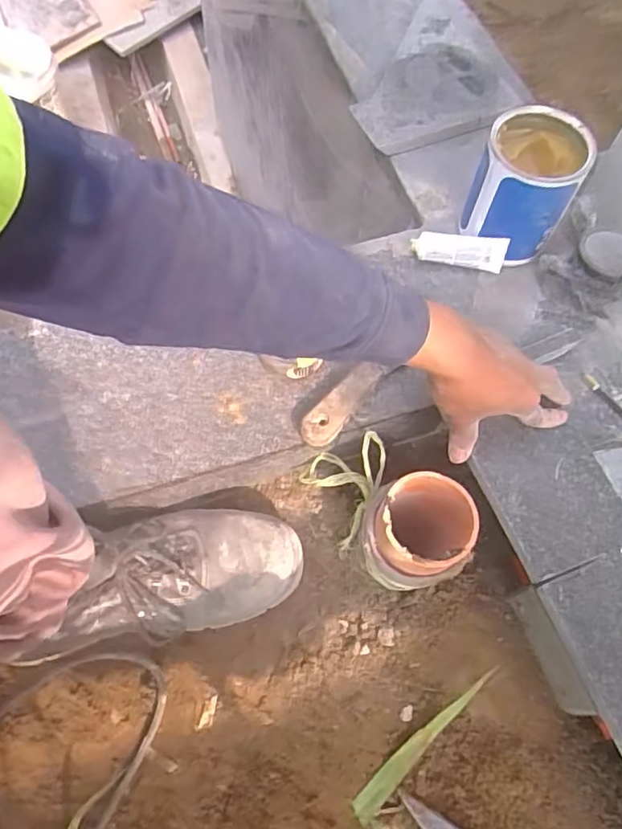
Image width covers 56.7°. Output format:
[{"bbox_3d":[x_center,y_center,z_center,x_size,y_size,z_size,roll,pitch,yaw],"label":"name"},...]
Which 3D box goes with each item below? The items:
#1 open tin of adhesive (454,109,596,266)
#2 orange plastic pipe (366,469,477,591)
[{"bbox_3d":[0.219,-0.232,0.605,0.094,0.119,0.098,1,65,-1],"label":"open tin of adhesive"},{"bbox_3d":[0.094,0.112,0.536,0.089,0.109,0.086,1,65,-1],"label":"orange plastic pipe"}]

